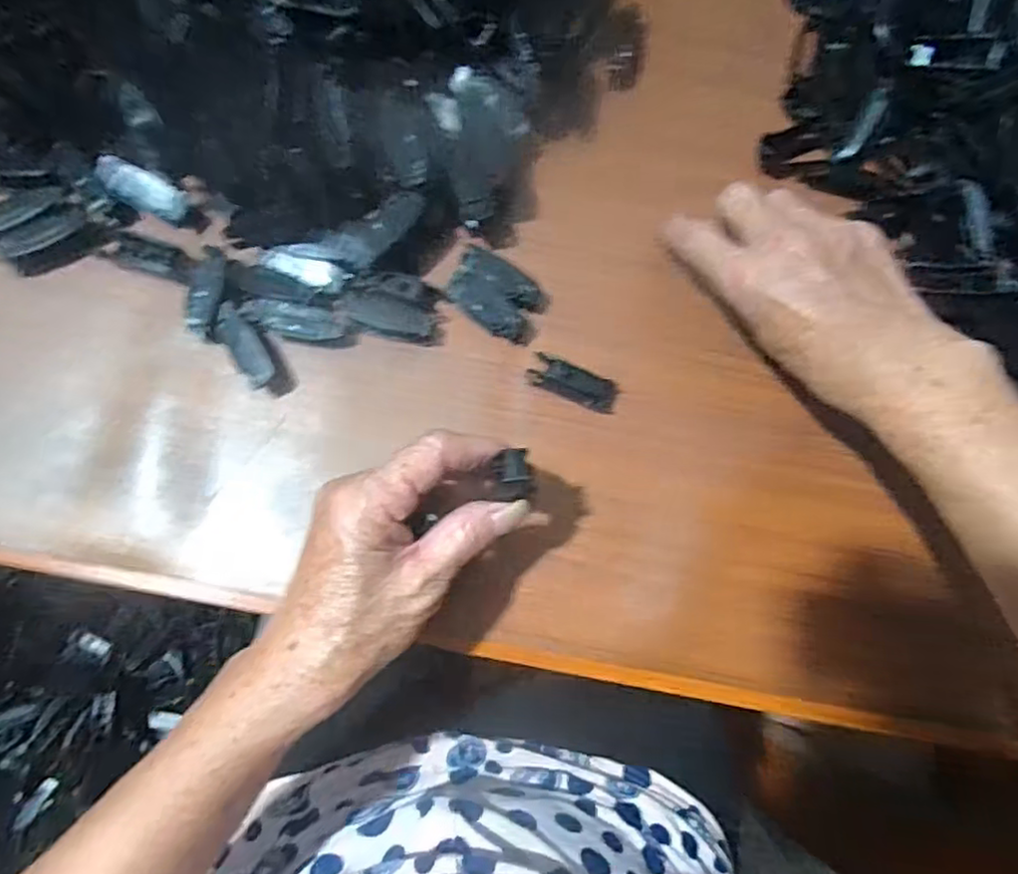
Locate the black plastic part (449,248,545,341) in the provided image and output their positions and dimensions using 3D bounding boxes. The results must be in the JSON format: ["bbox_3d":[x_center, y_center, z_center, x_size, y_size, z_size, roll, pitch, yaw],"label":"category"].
[{"bbox_3d":[-0.008,-0.078,0.359,0.052,0.013,0.035,32,79,1],"label":"black plastic part"}]

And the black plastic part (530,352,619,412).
[{"bbox_3d":[0.036,-0.028,0.355,0.050,0.017,0.018,22,79,-1],"label":"black plastic part"}]

